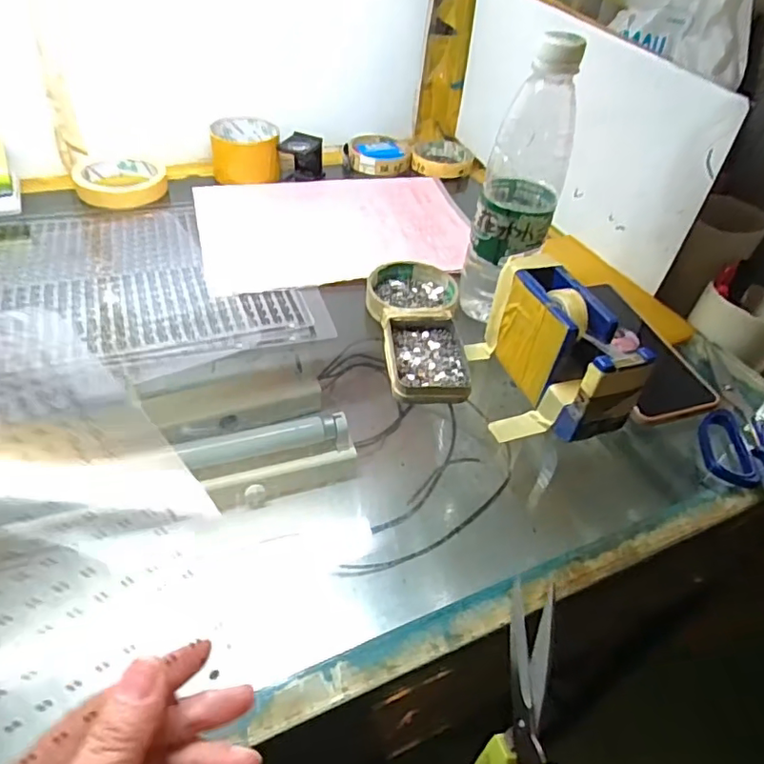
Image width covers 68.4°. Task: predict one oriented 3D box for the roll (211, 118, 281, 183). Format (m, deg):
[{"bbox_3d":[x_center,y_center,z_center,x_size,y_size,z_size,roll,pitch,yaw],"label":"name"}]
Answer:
[{"bbox_3d":[-0.164,-0.281,0.684,0.079,0.054,0.072,-2,43,-8],"label":"roll"}]

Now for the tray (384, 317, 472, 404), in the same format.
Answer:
[{"bbox_3d":[0.037,-0.020,0.457,0.065,0.016,0.093,0,43,-7],"label":"tray"}]

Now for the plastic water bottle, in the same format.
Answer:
[{"bbox_3d":[0.112,-0.153,0.459,0.060,0.227,0.067,16,44,11],"label":"plastic water bottle"}]

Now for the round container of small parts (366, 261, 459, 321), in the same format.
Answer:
[{"bbox_3d":[0.028,-0.082,0.520,0.081,0.023,0.086,3,43,-3],"label":"round container of small parts"}]

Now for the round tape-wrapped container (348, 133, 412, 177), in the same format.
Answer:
[{"bbox_3d":[-0.004,-0.310,0.758,0.082,0.021,0.083,0,43,-6],"label":"round tape-wrapped container"}]

